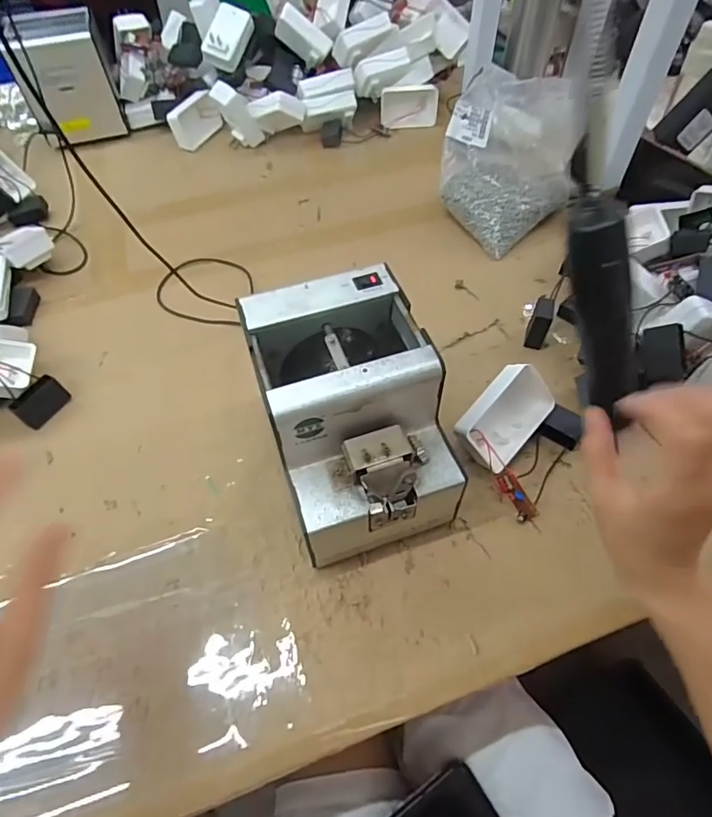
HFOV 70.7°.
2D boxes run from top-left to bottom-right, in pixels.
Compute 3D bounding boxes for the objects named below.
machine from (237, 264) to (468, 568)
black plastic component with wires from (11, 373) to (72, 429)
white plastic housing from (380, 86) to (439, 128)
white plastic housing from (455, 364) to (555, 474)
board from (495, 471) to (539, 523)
[{"bbox_3d":[-0.003,0.012,0.401,0.132,0.142,0.187,-16,57,-9],"label":"machine"},{"bbox_3d":[-0.310,-0.008,0.494,0.017,0.027,0.049,28,61,19],"label":"black plastic component with wires"},{"bbox_3d":[0.085,-0.483,0.805,0.092,0.059,0.021,-10,35,-4],"label":"white plastic housing"},{"bbox_3d":[0.134,0.008,0.447,0.092,0.060,0.034,-47,36,-2],"label":"white plastic housing"},{"bbox_3d":[0.135,0.074,0.424,0.013,0.017,0.044,-31,83,-18],"label":"board"}]

